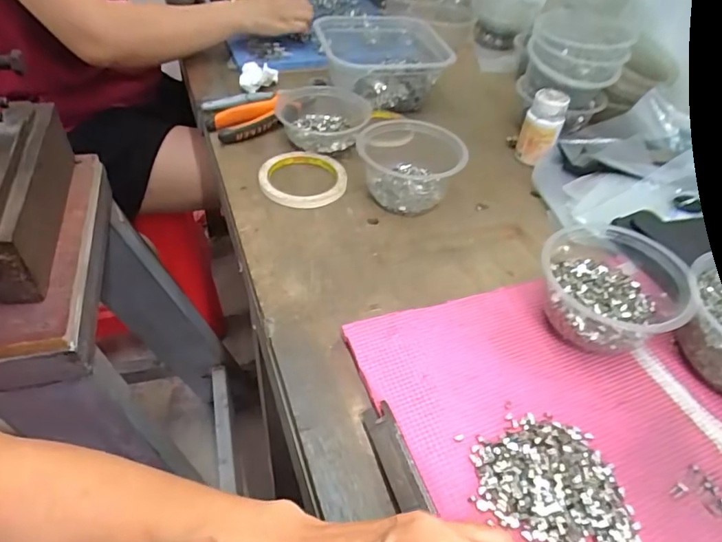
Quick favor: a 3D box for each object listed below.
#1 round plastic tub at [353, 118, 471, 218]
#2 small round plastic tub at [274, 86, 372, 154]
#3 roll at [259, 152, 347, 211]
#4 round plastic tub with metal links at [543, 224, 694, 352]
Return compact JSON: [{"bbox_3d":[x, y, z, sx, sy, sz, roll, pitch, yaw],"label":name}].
[{"bbox_3d":[0.052,-0.117,0.555,0.110,0.063,0.105,2,45,-2],"label":"round plastic tub"},{"bbox_3d":[-0.046,-0.189,0.628,0.117,0.043,0.108,-1,45,-5],"label":"small round plastic tub"},{"bbox_3d":[-0.066,-0.105,0.567,0.096,0.011,0.098,10,45,5],"label":"roll"},{"bbox_3d":[0.203,0.018,0.419,0.111,0.070,0.099,29,50,23],"label":"round plastic tub with metal links"}]

